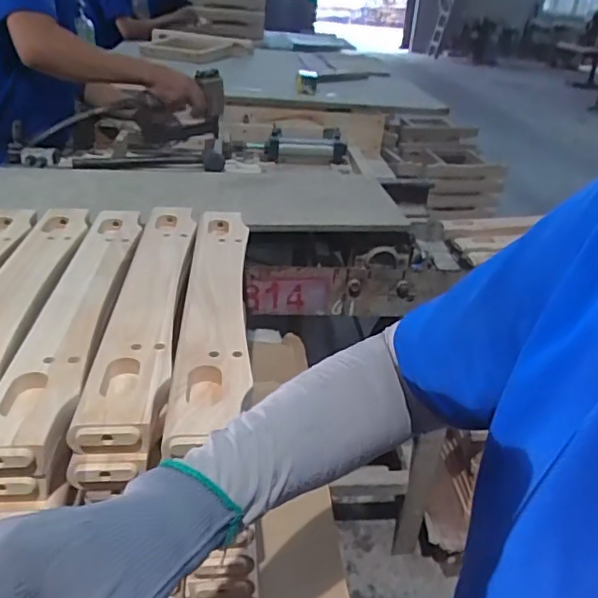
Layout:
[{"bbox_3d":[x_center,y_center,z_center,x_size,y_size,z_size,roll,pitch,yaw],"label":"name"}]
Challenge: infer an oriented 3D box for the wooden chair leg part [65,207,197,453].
[{"bbox_3d":[-0.163,-0.013,0.634,0.067,0.031,0.467,2,30,-7],"label":"wooden chair leg part"}]

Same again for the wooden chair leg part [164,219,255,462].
[{"bbox_3d":[-0.091,-0.004,0.629,0.066,0.021,0.465,2,30,-7],"label":"wooden chair leg part"}]

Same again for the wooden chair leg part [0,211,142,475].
[{"bbox_3d":[-0.232,-0.001,0.602,0.062,0.021,0.454,2,30,-7],"label":"wooden chair leg part"}]

